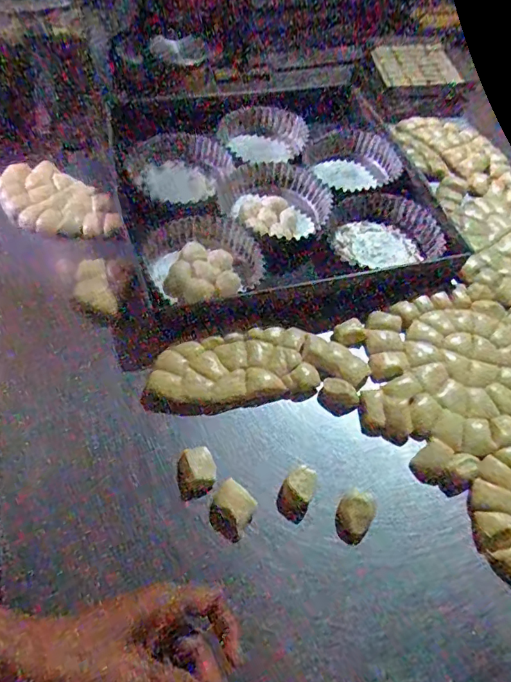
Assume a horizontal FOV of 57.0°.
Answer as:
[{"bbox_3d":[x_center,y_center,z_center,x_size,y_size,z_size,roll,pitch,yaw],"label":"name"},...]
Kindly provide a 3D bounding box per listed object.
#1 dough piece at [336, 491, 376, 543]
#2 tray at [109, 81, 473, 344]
[{"bbox_3d":[0.105,0.186,0.499,0.036,0.031,0.048,30,59,14],"label":"dough piece"},{"bbox_3d":[0.035,-0.260,0.757,0.483,0.051,0.514,-11,59,-12],"label":"tray"}]

